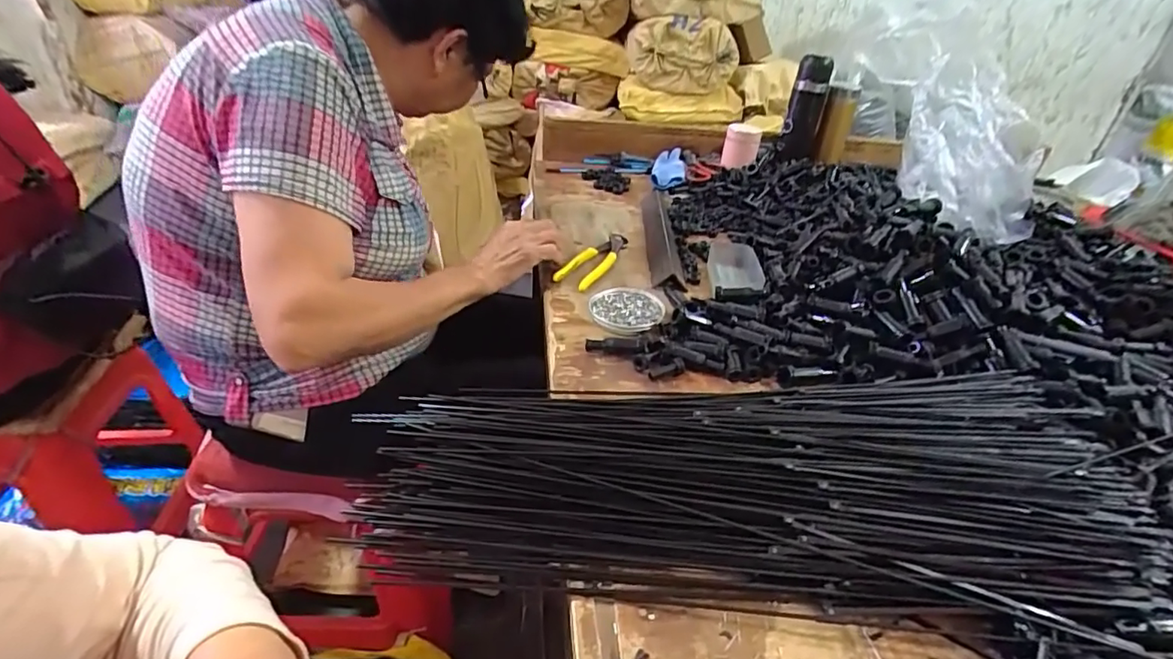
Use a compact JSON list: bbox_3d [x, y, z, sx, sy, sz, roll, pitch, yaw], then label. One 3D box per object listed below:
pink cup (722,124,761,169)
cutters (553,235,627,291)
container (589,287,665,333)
[{"bbox_3d":[0.303,-0.362,1.092,0.067,0.077,0.076,14,35,13],"label":"pink cup"},{"bbox_3d":[0.013,-0.103,0.797,0.050,0.011,0.160,20,37,21],"label":"cutters"},{"bbox_3d":[0.056,-0.023,0.695,0.096,0.018,0.099,4,34,-3],"label":"container"}]

